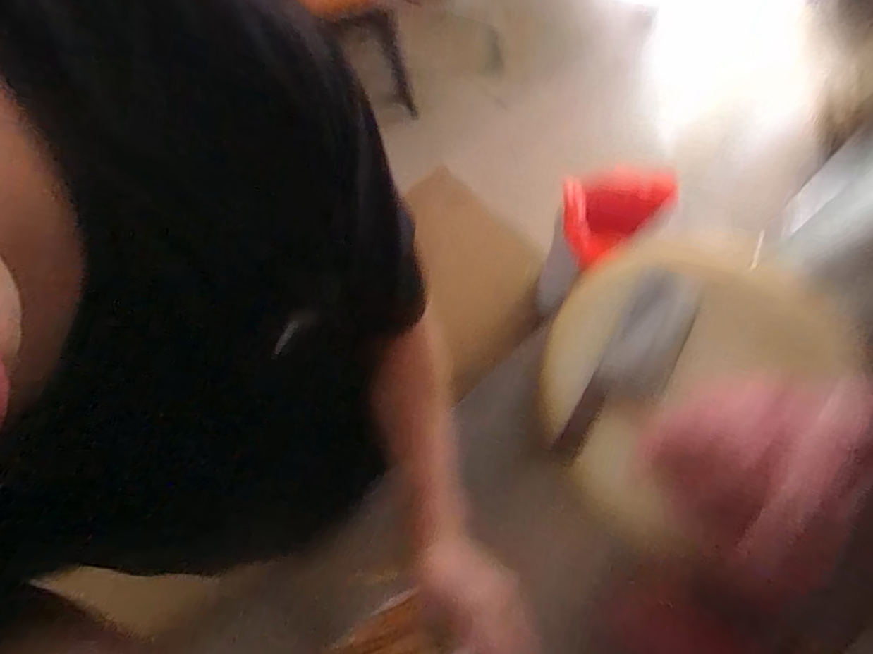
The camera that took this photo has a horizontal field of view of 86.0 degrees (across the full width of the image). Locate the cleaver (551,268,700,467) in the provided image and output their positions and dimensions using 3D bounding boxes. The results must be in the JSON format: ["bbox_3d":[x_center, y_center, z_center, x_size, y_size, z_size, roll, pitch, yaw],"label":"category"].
[{"bbox_3d":[0.257,0.060,0.633,0.094,0.026,0.294,34,87,11],"label":"cleaver"}]

